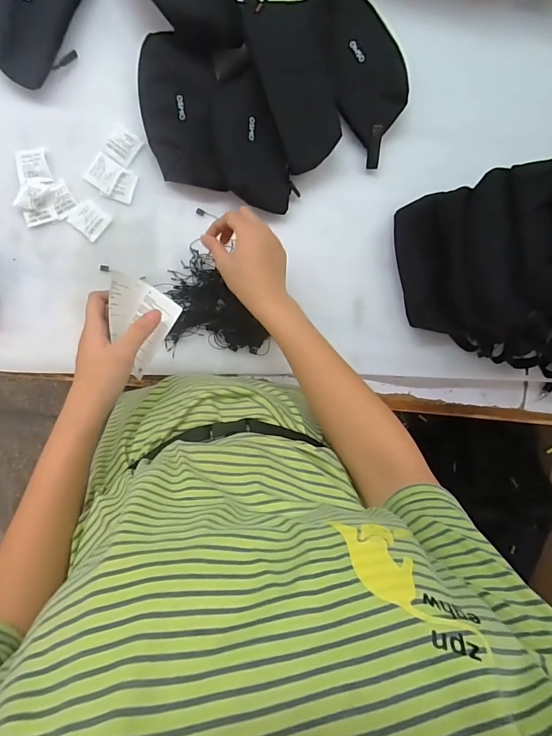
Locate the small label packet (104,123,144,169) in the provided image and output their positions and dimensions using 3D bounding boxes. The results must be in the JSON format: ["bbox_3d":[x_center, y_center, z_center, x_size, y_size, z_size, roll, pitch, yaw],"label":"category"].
[{"bbox_3d":[-0.195,-0.283,0.513,0.038,0.004,0.041,34,91,-8],"label":"small label packet"}]

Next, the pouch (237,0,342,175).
[{"bbox_3d":[0.024,-0.357,0.501,0.108,0.036,0.200,-11,97,-5],"label":"pouch"}]

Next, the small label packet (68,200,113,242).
[{"bbox_3d":[-0.238,-0.190,0.515,0.042,0.004,0.040,41,90,-8],"label":"small label packet"}]

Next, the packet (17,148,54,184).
[{"bbox_3d":[-0.302,-0.252,0.501,0.037,0.004,0.039,-12,97,-5],"label":"packet"}]

